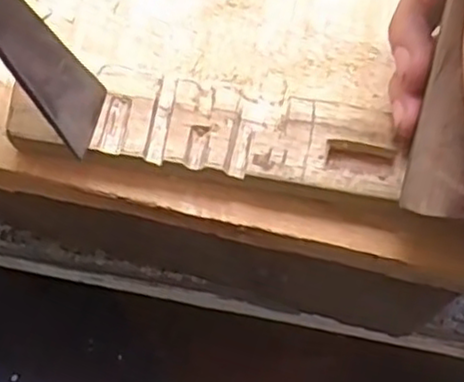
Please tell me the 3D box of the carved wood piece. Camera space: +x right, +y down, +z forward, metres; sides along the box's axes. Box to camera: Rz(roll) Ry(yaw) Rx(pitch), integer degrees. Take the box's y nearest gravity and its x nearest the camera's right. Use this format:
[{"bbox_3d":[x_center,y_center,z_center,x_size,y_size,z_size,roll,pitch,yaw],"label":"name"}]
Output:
[{"bbox_3d":[-0.008,-0.020,0.261,0.136,0.018,0.032,9,72,3],"label":"carved wood piece"}]

